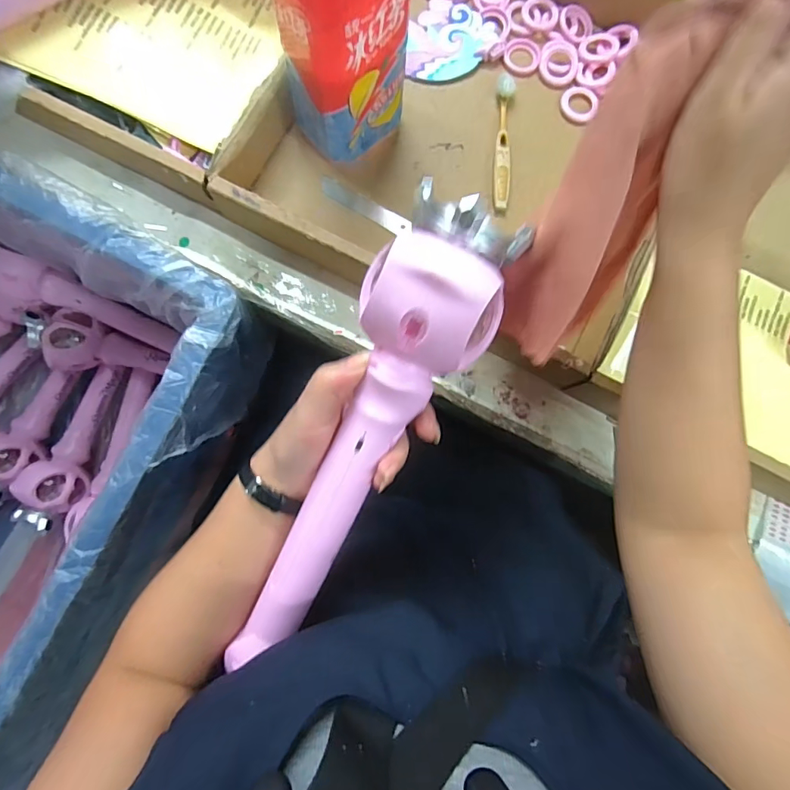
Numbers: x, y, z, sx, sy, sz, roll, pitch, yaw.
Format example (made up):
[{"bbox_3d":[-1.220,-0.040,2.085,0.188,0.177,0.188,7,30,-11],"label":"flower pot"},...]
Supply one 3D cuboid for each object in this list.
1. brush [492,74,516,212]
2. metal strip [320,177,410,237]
[{"bbox_3d":[0.103,-0.242,0.427,0.016,0.008,0.136,3,82,-1],"label":"brush"},{"bbox_3d":[-0.028,-0.173,0.413,0.093,0.004,0.020,31,70,3],"label":"metal strip"}]

